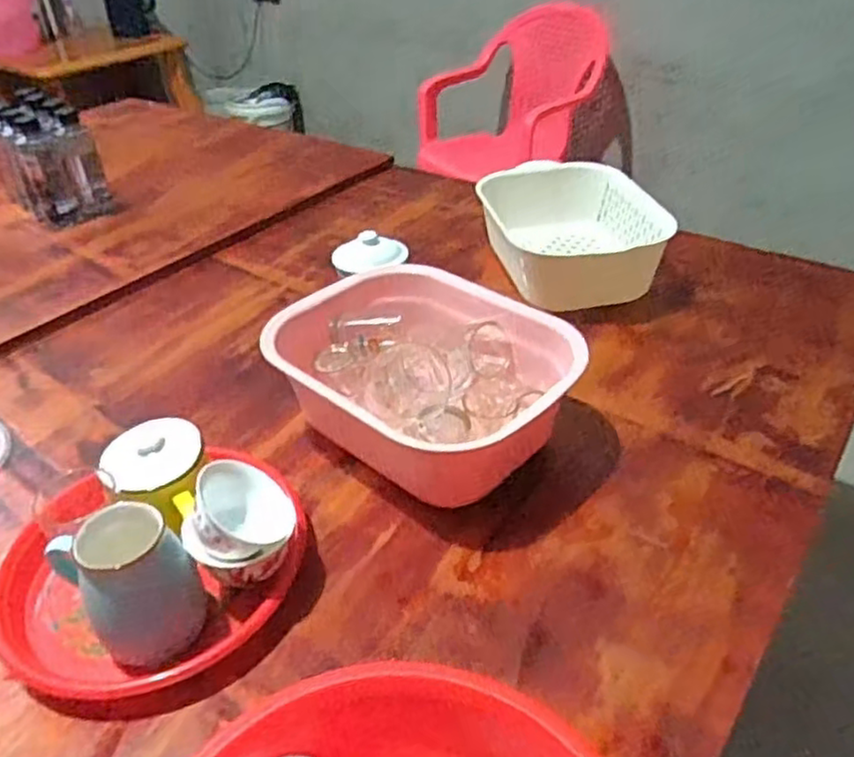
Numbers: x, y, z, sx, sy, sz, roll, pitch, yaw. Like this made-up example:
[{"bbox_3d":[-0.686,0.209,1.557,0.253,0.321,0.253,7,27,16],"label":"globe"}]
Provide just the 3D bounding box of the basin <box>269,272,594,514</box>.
[{"bbox_3d":[-0.006,0.005,0.714,0.214,0.118,0.278,-33,47,-32],"label":"basin"}]

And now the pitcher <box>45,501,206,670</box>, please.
[{"bbox_3d":[-0.220,0.156,0.535,0.075,0.113,0.093,-32,46,-32],"label":"pitcher"}]

